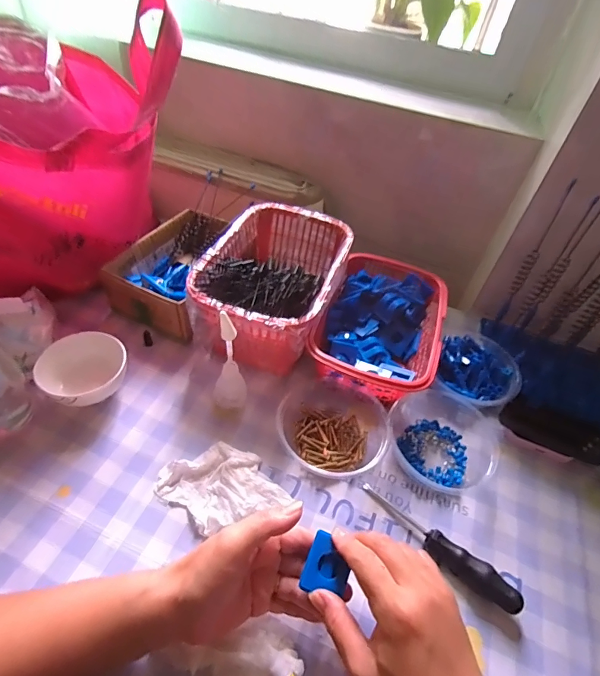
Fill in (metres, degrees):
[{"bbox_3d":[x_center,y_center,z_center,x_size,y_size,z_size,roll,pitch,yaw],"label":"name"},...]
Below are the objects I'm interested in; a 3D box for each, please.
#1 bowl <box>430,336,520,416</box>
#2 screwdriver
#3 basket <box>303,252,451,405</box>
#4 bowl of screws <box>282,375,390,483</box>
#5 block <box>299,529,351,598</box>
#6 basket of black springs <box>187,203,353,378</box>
[{"bbox_3d":[0.219,0.042,0.505,0.092,0.041,0.109,19,49,11],"label":"bowl"},{"bbox_3d":[0.127,0.190,0.372,0.156,0.028,0.022,34,53,22],"label":"screwdriver"},{"bbox_3d":[0.102,-0.012,0.510,0.139,0.062,0.199,19,49,10],"label":"basket"},{"bbox_3d":[0.036,0.095,0.436,0.117,0.044,0.111,3,48,-4],"label":"bowl of screws"},{"bbox_3d":[0.023,0.177,0.312,0.033,0.011,0.039,19,49,10],"label":"block"},{"bbox_3d":[-0.032,-0.063,0.522,0.153,0.112,0.223,16,48,8],"label":"basket of black springs"}]

